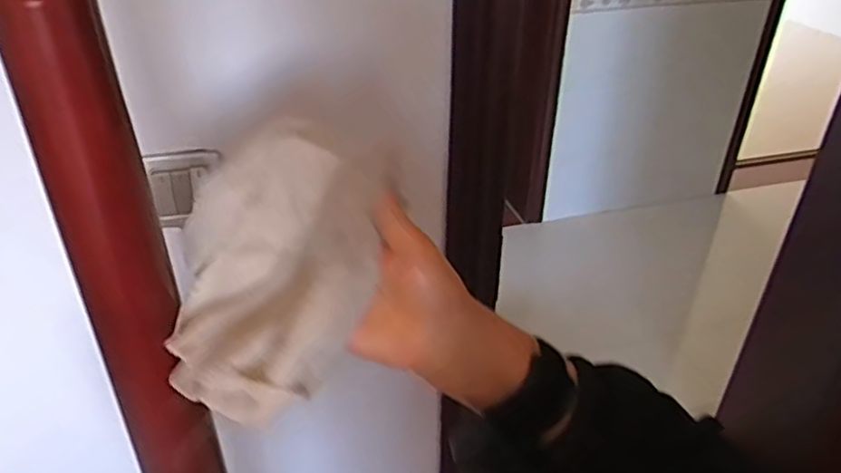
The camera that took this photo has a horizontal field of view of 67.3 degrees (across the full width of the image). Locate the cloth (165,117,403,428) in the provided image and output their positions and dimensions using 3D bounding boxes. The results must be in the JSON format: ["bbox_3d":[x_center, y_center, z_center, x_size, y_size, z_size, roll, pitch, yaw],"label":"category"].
[{"bbox_3d":[-0.088,0.014,0.392,0.133,0.103,0.164,1,34,-1],"label":"cloth"}]

